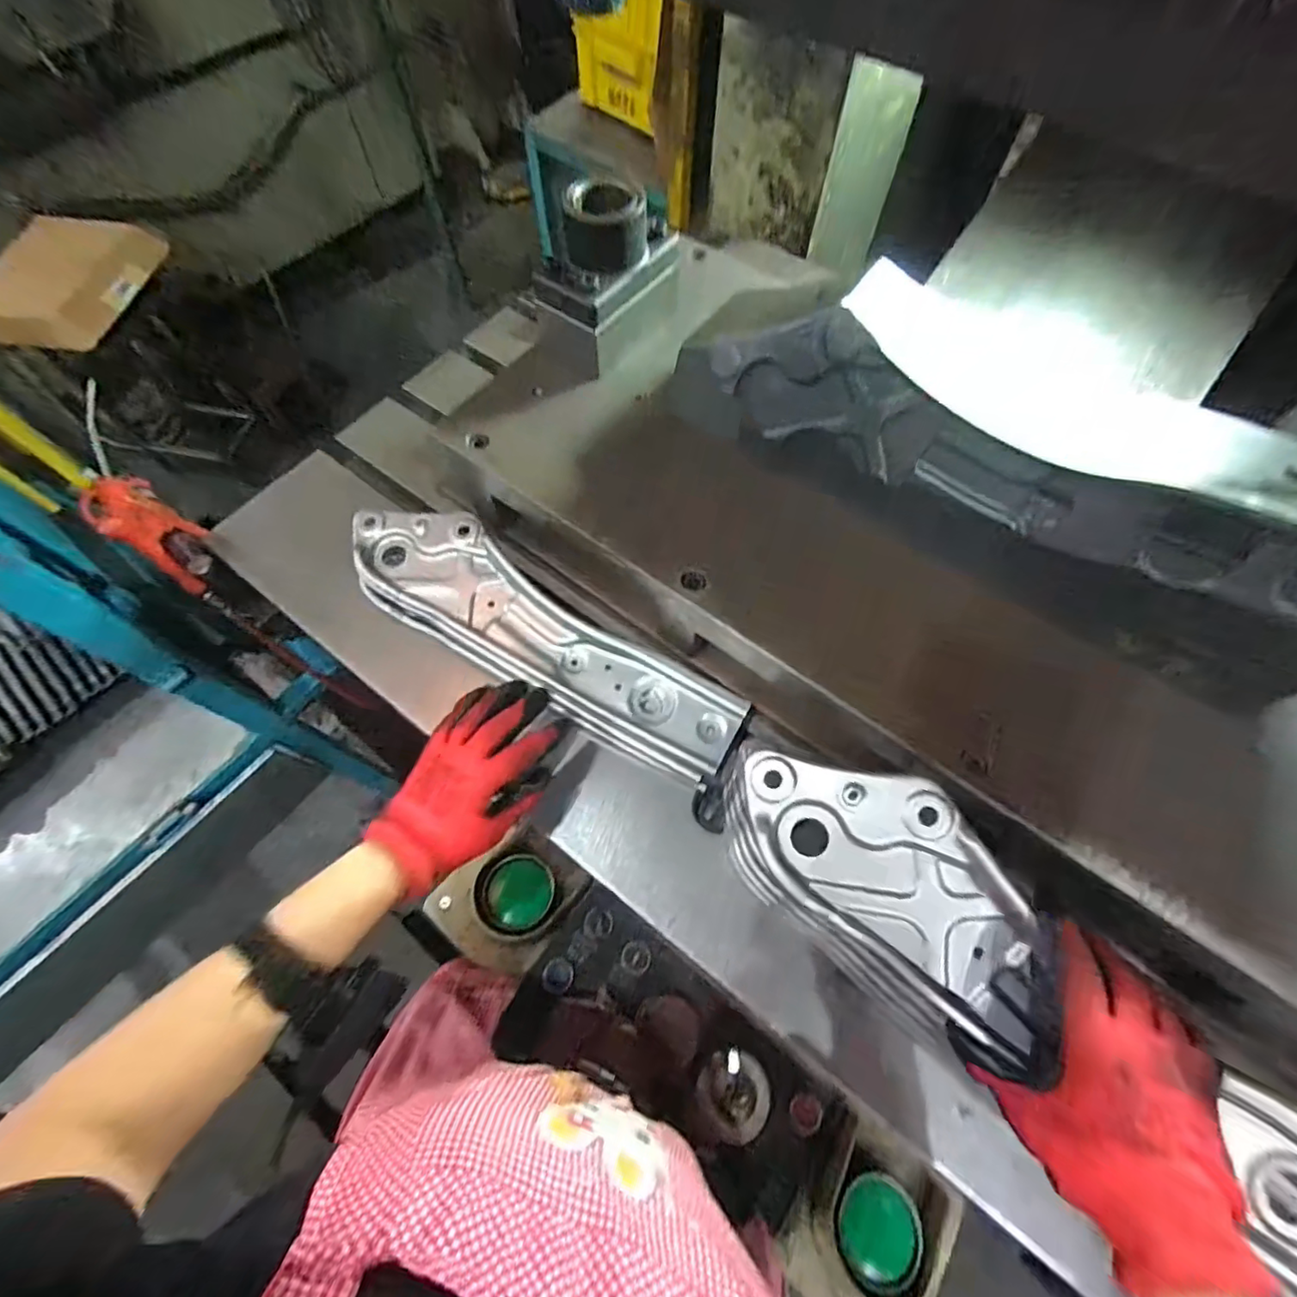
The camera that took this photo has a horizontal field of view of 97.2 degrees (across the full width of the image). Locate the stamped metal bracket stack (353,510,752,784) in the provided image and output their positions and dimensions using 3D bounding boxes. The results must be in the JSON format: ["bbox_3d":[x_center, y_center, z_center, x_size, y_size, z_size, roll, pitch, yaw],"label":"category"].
[{"bbox_3d":[-0.115,-0.014,0.558,0.436,0.045,0.114,31,68,13],"label":"stamped metal bracket stack"}]

